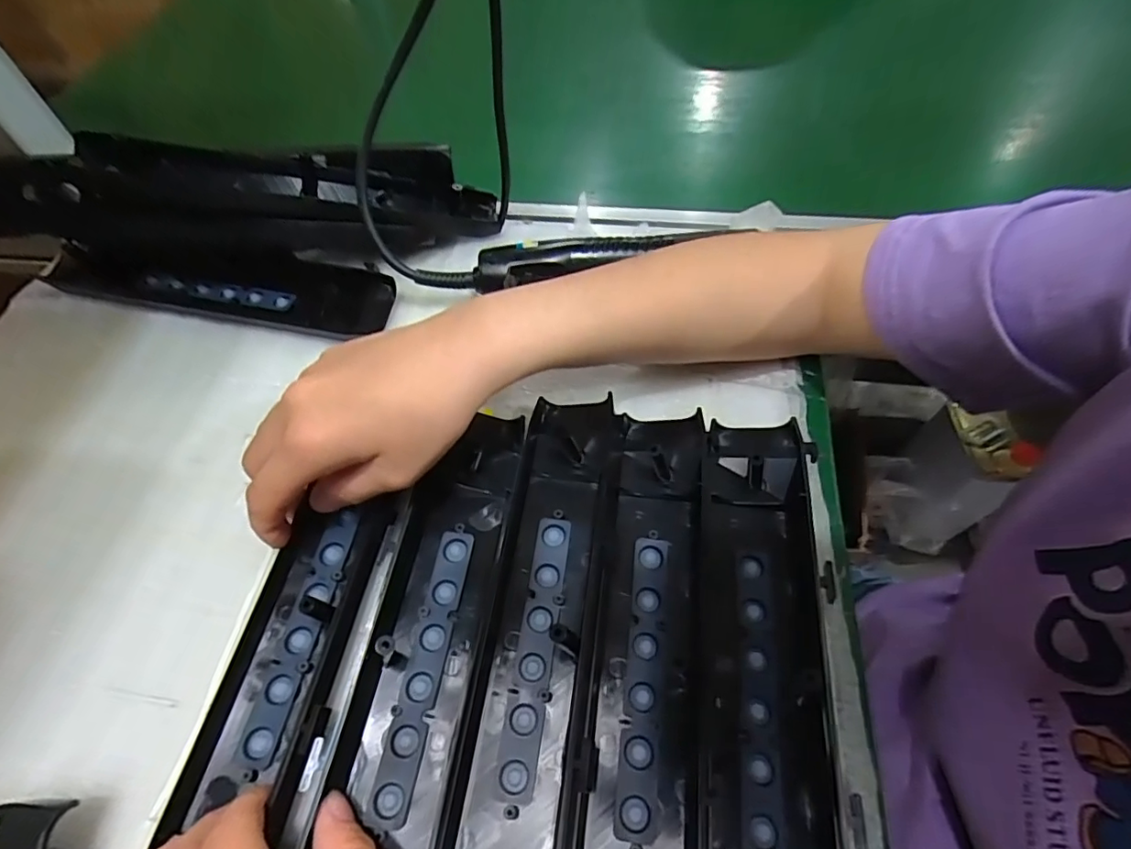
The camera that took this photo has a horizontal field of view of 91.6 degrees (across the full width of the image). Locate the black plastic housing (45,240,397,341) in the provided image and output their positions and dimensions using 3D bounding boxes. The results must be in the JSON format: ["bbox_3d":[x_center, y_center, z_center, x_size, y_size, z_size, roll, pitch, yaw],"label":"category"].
[{"bbox_3d":[-0.247,-0.101,0.396,0.251,0.032,0.053,10,57,9],"label":"black plastic housing"}]

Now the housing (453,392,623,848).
[{"bbox_3d":[-0.010,0.100,0.258,0.051,0.026,0.273,5,56,6],"label":"housing"}]

